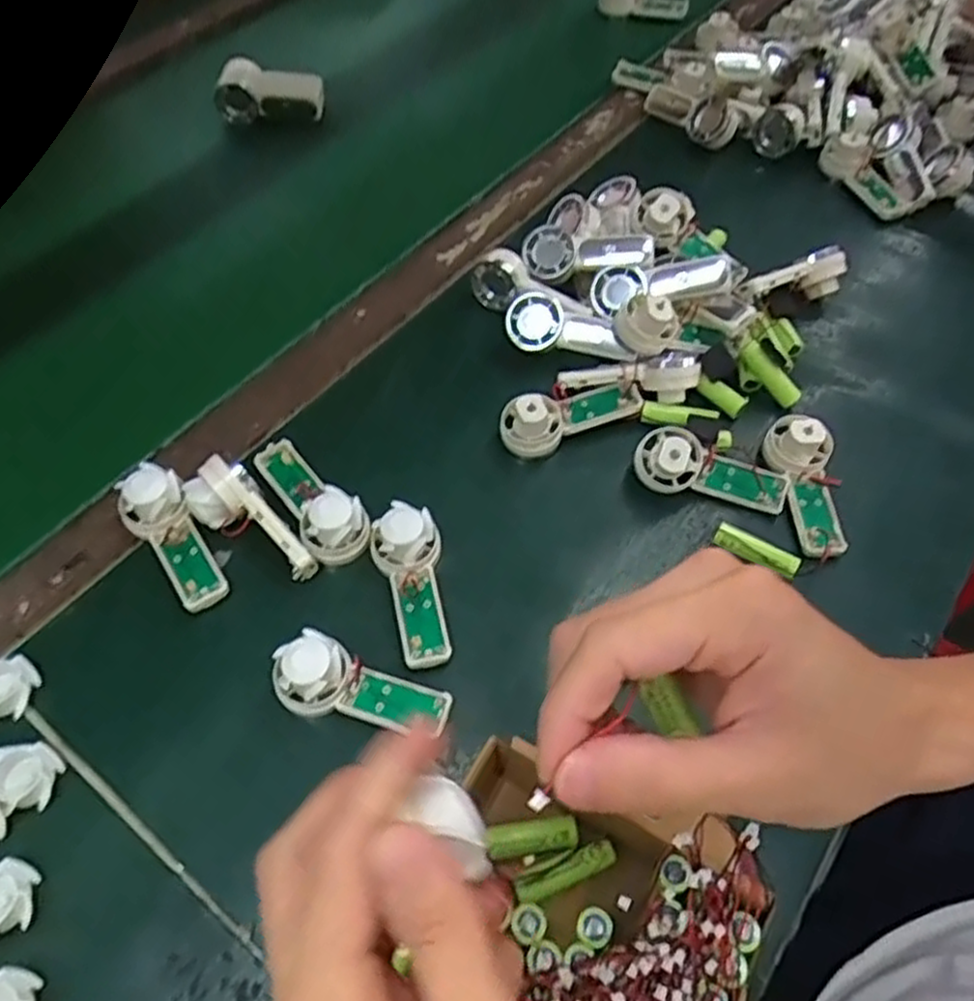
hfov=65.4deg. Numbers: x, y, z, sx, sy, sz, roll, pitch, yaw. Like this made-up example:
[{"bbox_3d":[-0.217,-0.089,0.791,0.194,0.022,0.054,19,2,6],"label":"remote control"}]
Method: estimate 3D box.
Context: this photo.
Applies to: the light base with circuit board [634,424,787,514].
[{"bbox_3d":[0.142,-0.019,0.475,0.094,0.029,0.032,17,59,10],"label":"light base with circuit board"}]

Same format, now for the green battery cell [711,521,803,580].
[{"bbox_3d":[0.160,0.029,0.451,0.049,0.015,0.013,32,63,18],"label":"green battery cell"}]

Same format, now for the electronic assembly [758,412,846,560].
[{"bbox_3d":[0.200,-0.010,0.470,0.034,0.028,0.092,-6,73,-6],"label":"electronic assembly"}]

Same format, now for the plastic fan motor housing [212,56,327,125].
[{"bbox_3d":[-0.196,-0.370,0.689,0.090,0.038,0.043,4,58,0],"label":"plastic fan motor housing"}]

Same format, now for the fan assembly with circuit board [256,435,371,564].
[{"bbox_3d":[-0.105,-0.005,0.455,0.037,0.026,0.093,-30,62,-18],"label":"fan assembly with circuit board"}]

